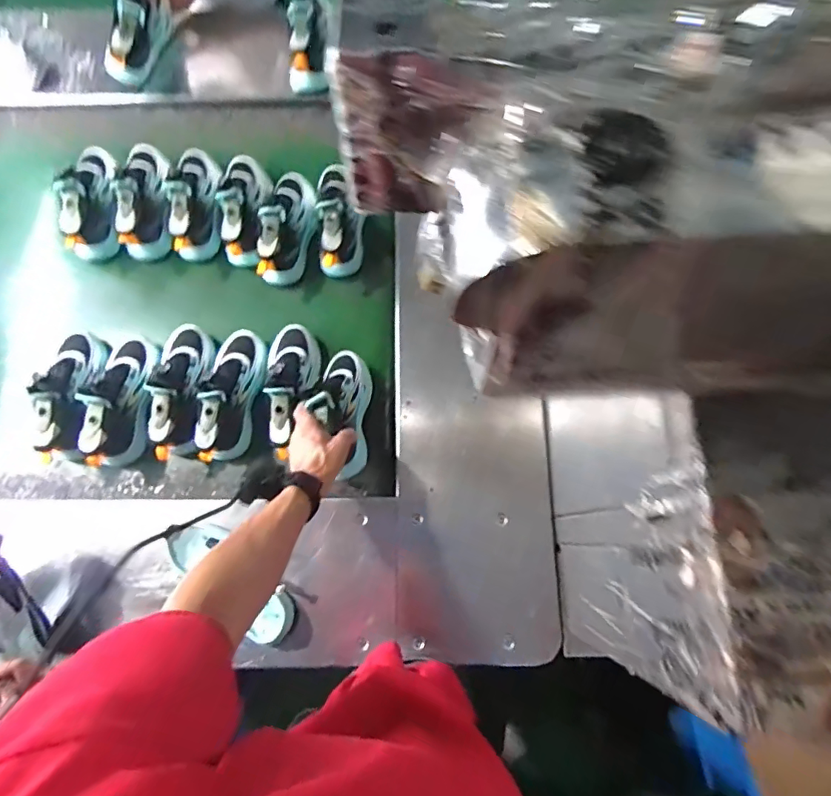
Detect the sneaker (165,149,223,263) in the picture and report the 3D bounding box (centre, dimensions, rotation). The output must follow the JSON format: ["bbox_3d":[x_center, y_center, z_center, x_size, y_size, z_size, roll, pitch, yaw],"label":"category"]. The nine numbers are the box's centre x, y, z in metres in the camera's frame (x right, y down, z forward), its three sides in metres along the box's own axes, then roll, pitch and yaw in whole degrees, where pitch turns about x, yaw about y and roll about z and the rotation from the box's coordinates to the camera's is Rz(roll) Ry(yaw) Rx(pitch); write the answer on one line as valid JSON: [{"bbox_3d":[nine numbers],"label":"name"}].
[{"bbox_3d":[-0.390,-0.364,0.884,0.082,0.101,0.220,-4,75,-1],"label":"sneaker"}]

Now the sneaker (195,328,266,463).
[{"bbox_3d":[-0.303,-0.010,0.800,0.082,0.118,0.236,4,62,2],"label":"sneaker"}]

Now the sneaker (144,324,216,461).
[{"bbox_3d":[-0.381,-0.020,0.799,0.088,0.111,0.239,-2,61,0],"label":"sneaker"}]

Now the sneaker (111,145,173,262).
[{"bbox_3d":[-0.475,-0.362,0.889,0.083,0.113,0.209,-1,75,0],"label":"sneaker"}]

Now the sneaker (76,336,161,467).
[{"bbox_3d":[-0.471,-0.004,0.789,0.072,0.088,0.222,6,75,2],"label":"sneaker"}]

